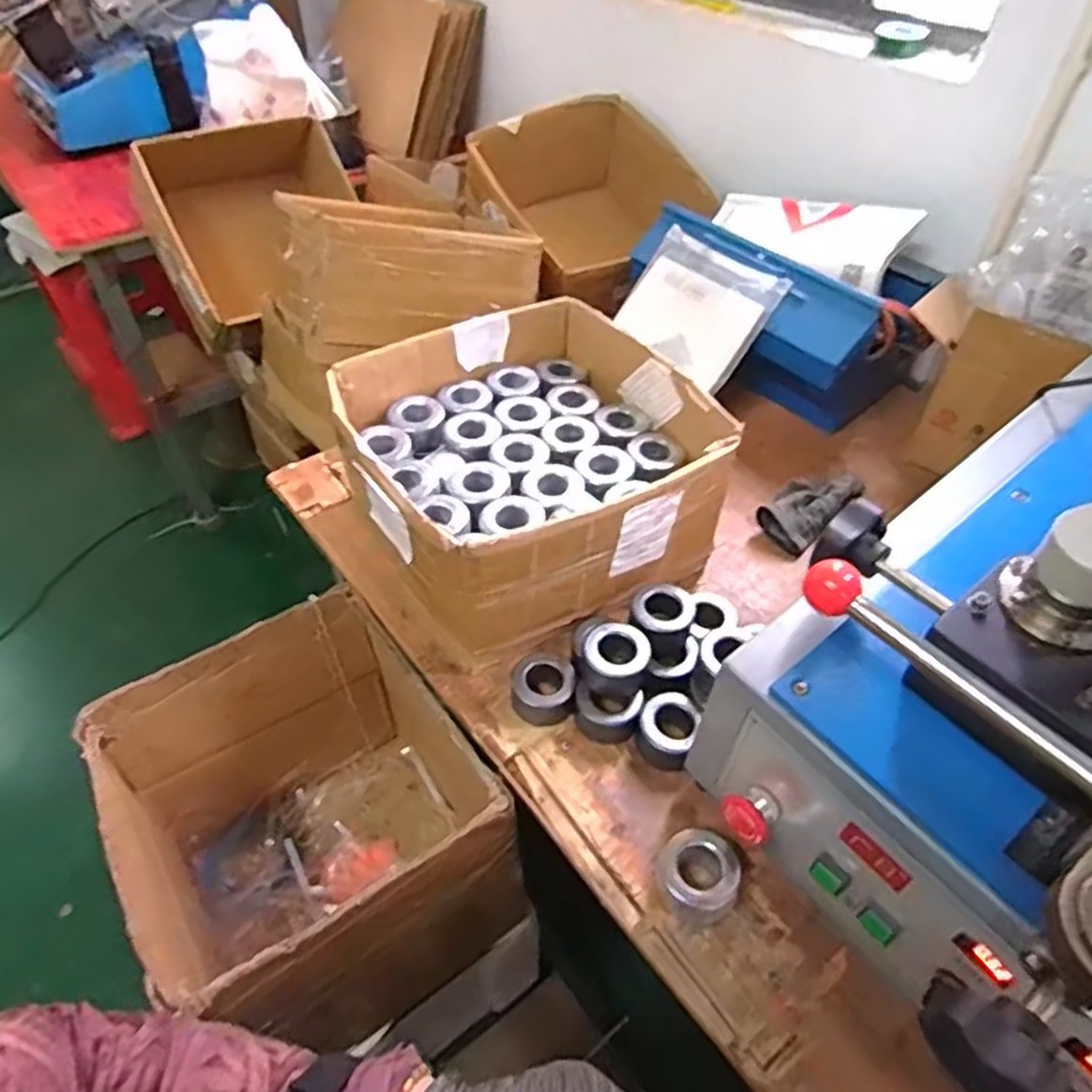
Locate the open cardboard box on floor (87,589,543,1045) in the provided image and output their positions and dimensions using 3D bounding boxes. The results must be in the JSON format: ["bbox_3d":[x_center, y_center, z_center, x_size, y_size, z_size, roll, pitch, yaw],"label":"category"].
[{"bbox_3d":[-0.237,0.300,0.790,0.319,0.316,0.319,-26,52,-24],"label":"open cardboard box on floor"}]

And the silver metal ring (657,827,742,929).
[{"bbox_3d":[0.127,0.260,0.598,0.065,0.047,0.061,0,46,-1],"label":"silver metal ring"}]

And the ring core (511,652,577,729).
[{"bbox_3d":[-0.003,0.132,0.709,0.061,0.039,0.067,0,46,-1],"label":"ring core"}]

